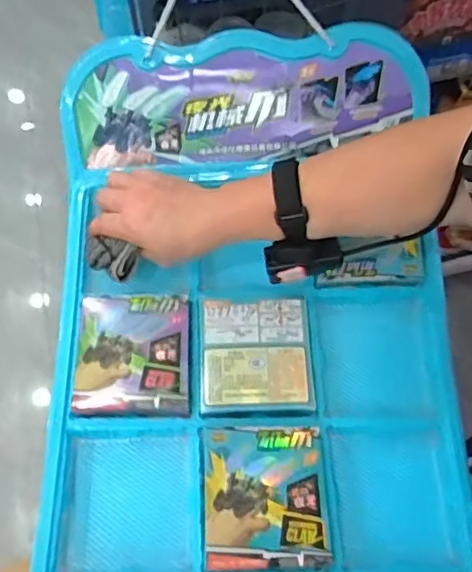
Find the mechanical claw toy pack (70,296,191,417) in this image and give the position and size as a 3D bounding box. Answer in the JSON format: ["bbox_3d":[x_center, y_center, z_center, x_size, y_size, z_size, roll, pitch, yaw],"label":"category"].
[{"bbox_3d":[-0.096,0.063,0.534,0.104,0.017,0.112,-3,65,2],"label":"mechanical claw toy pack"}]

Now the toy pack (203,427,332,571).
[{"bbox_3d":[0.024,0.175,0.476,0.100,0.023,0.112,-4,65,2],"label":"toy pack"}]

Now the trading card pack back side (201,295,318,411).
[{"bbox_3d":[0.019,0.063,0.536,0.099,0.011,0.109,-1,65,3],"label":"trading card pack back side"}]

